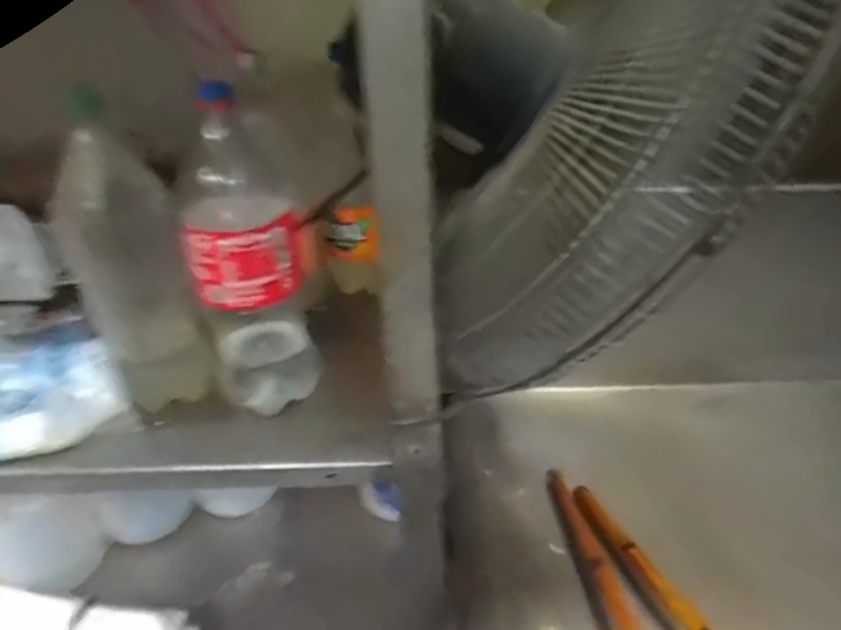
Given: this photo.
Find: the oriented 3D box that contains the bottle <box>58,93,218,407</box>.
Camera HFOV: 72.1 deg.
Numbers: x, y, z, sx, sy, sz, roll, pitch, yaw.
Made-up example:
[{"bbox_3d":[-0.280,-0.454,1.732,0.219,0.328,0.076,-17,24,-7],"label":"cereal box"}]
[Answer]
[{"bbox_3d":[-0.263,-0.048,0.528,0.094,0.275,0.088,-18,34,-28],"label":"bottle"}]

